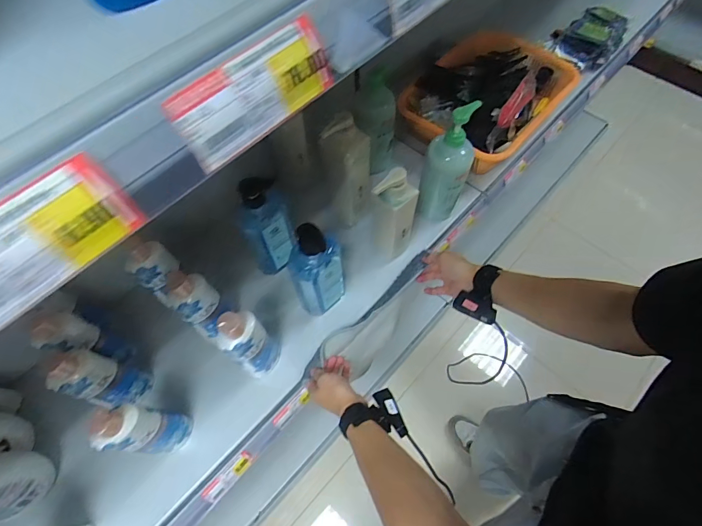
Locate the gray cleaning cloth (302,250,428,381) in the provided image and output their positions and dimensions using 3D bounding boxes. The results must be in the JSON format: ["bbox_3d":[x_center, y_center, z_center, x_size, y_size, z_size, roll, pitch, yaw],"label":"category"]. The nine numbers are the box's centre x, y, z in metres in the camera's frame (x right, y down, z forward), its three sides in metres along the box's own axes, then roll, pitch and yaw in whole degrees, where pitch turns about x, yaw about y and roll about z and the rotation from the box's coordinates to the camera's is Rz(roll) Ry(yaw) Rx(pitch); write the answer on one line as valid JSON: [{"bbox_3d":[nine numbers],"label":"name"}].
[{"bbox_3d":[0.045,0.135,0.780,0.304,0.158,0.062,-41,68,-17],"label":"gray cleaning cloth"}]

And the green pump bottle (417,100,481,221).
[{"bbox_3d":[0.179,-0.177,0.728,0.084,0.246,0.069,6,63,5],"label":"green pump bottle"}]

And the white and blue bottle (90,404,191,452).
[{"bbox_3d":[-0.295,0.237,0.557,0.050,0.201,0.063,5,63,5],"label":"white and blue bottle"}]

